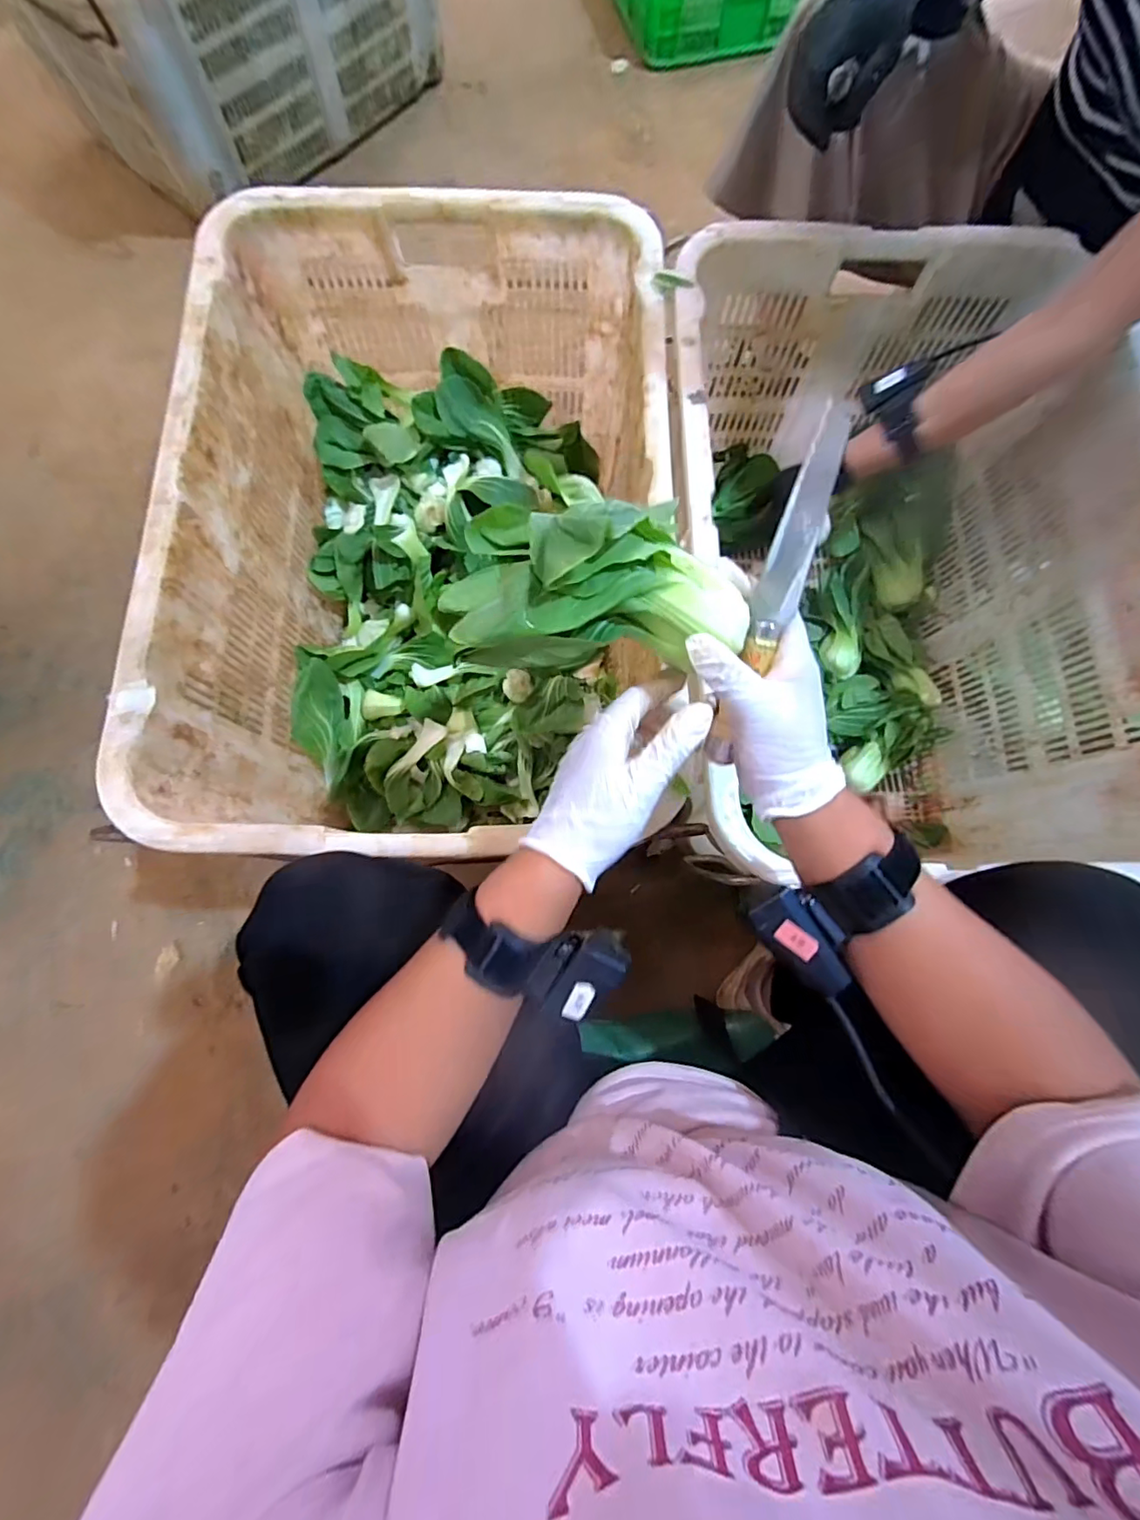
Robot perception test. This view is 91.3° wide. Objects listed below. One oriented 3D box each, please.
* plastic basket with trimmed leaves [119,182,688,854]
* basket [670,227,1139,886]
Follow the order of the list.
[{"bbox_3d":[-0.142,-0.217,0.663,0.449,0.349,0.663,0,78,-1],"label":"plastic basket with trimmed leaves"},{"bbox_3d":[0.333,-0.194,0.667,0.454,0.350,0.640,-1,78,-1],"label":"basket"}]

